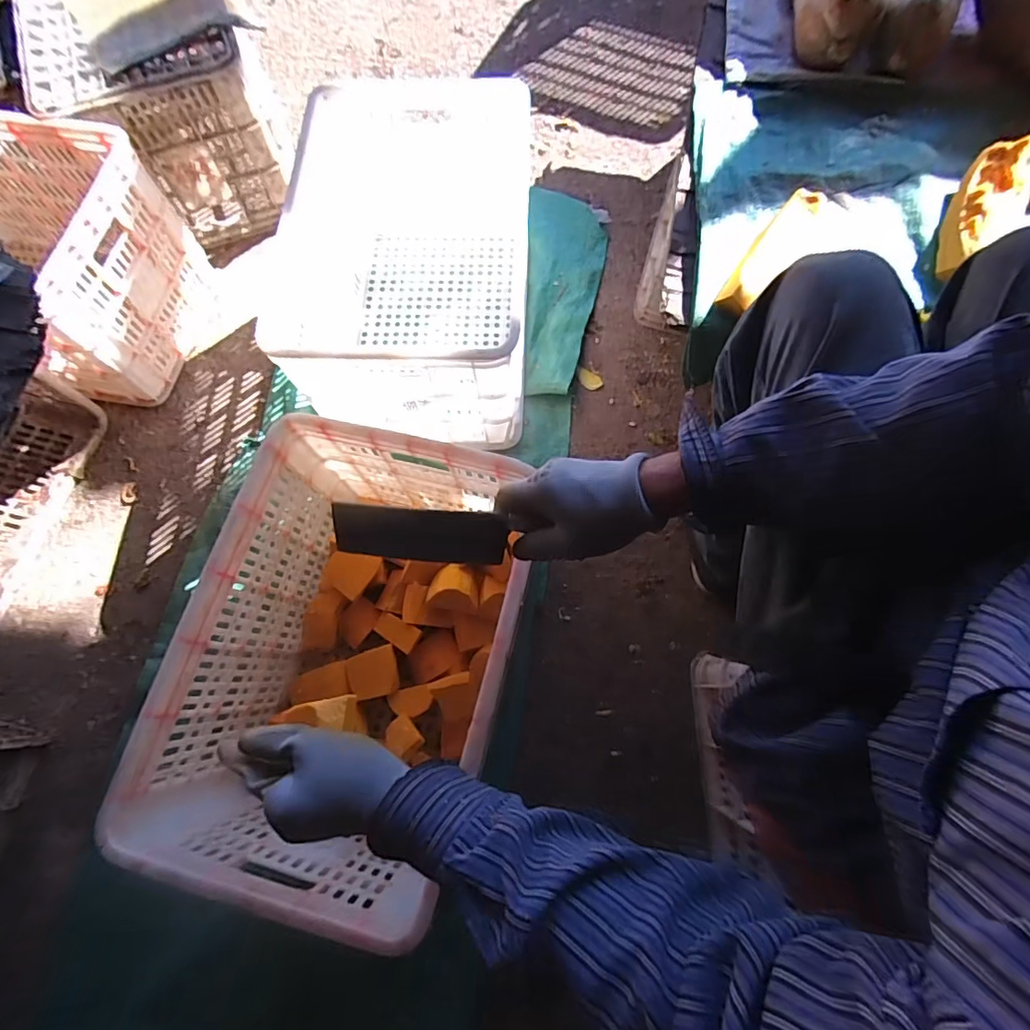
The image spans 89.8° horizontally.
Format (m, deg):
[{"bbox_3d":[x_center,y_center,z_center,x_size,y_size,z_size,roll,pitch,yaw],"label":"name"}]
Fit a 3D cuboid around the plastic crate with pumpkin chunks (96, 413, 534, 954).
[{"bbox_3d":[-0.201,0.179,0.692,0.339,0.281,0.504,13,72,4],"label":"plastic crate with pumpkin chunks"}]

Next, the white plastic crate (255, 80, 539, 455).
[{"bbox_3d":[-0.173,-0.415,0.902,0.367,0.302,0.523,2,72,1],"label":"white plastic crate"}]

